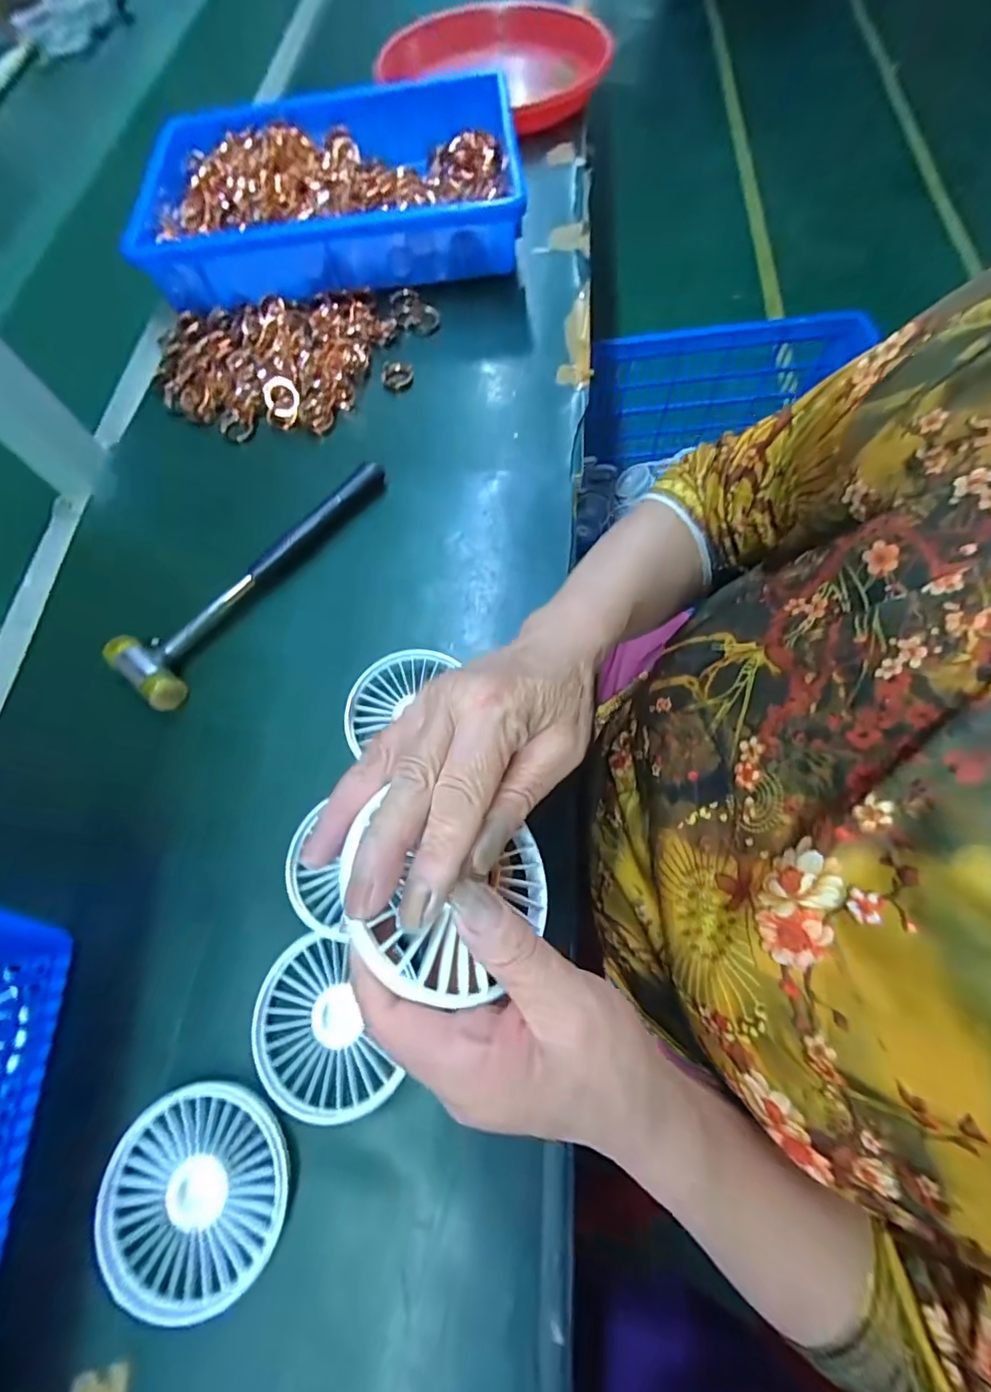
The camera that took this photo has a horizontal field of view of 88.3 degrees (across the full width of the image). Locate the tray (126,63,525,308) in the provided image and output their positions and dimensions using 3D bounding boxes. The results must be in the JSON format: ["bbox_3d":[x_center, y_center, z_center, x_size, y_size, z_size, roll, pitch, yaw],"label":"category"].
[{"bbox_3d":[-0.168,-0.517,0.520,0.361,0.065,0.250,-7,69,1],"label":"tray"}]

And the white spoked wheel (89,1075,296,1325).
[{"bbox_3d":[-0.149,0.245,0.252,0.090,0.010,0.088,-1,69,3],"label":"white spoked wheel"}]

